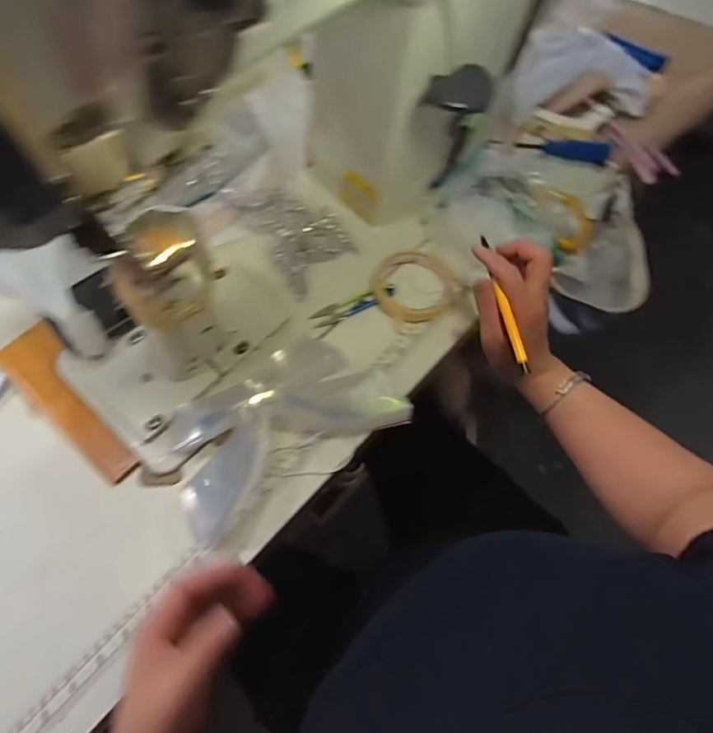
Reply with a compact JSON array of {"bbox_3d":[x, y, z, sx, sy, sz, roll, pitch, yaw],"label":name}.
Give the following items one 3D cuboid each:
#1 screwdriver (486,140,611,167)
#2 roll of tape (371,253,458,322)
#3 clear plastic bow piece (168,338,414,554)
[{"bbox_3d":[0.261,-0.289,0.639,0.161,0.023,0.022,3,63,3],"label":"screwdriver"},{"bbox_3d":[0.065,-0.096,0.549,0.093,0.011,0.095,-1,63,1],"label":"roll of tape"},{"bbox_3d":[-0.077,0.051,0.467,0.222,0.032,0.132,-30,66,-13],"label":"clear plastic bow piece"}]

